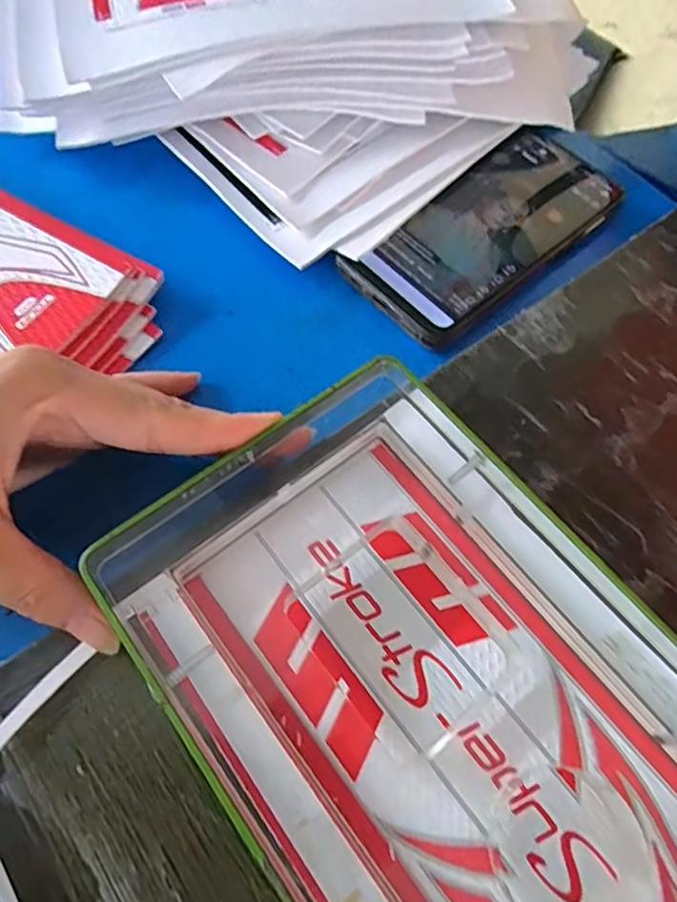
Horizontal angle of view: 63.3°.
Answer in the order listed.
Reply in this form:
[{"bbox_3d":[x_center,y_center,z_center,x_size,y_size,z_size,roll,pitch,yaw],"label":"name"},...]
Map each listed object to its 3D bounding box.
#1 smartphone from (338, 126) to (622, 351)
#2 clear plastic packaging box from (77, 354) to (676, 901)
[{"bbox_3d":[0.089,-0.125,0.299,0.177,0.010,0.073,-40,72,-21],"label":"smartphone"},{"bbox_3d":[0.064,0.110,0.159,0.138,0.025,0.303,-36,70,-19],"label":"clear plastic packaging box"}]

